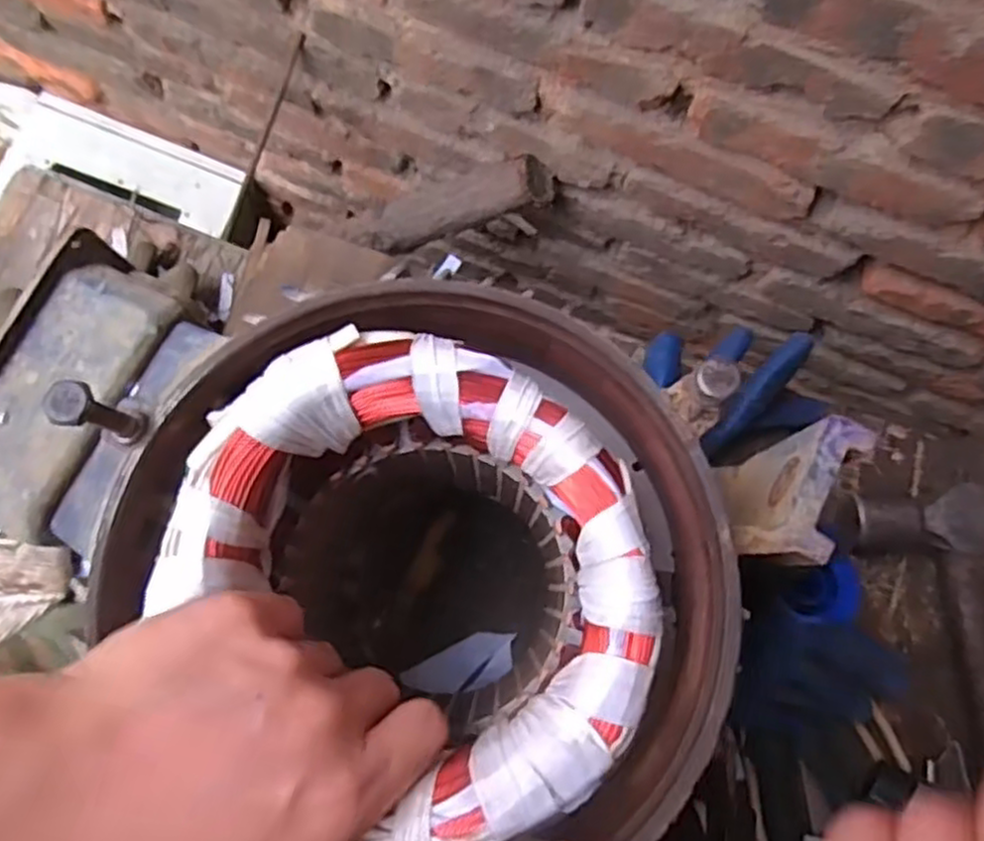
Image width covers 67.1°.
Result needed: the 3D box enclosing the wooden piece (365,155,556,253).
[{"bbox_3d":[-0.037,-0.215,0.751,0.193,0.052,0.047,-15,77,20],"label":"wooden piece"}]

